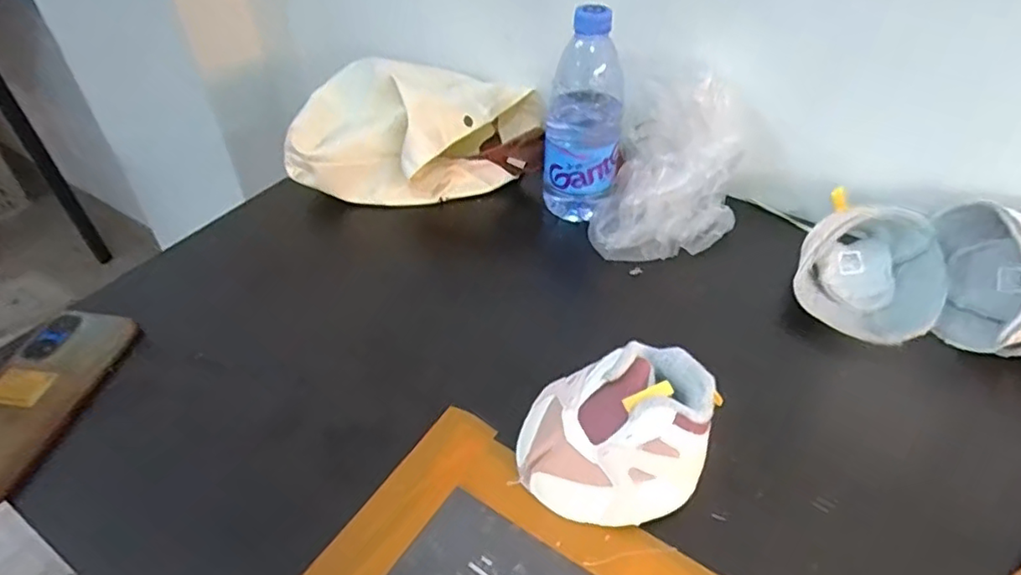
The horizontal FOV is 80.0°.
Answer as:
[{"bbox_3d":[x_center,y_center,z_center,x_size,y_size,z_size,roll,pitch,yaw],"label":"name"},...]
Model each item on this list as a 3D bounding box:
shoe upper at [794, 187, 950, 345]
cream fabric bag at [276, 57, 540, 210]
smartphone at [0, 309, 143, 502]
[{"bbox_3d":[0.304,-0.012,0.512,0.109,0.074,0.128,28,49,27],"label":"shoe upper"},{"bbox_3d":[-0.095,-0.175,0.646,0.247,0.096,0.167,-1,42,-2],"label":"cream fabric bag"},{"bbox_3d":[-0.351,0.080,0.443,0.073,0.016,0.163,14,44,-2],"label":"smartphone"}]

